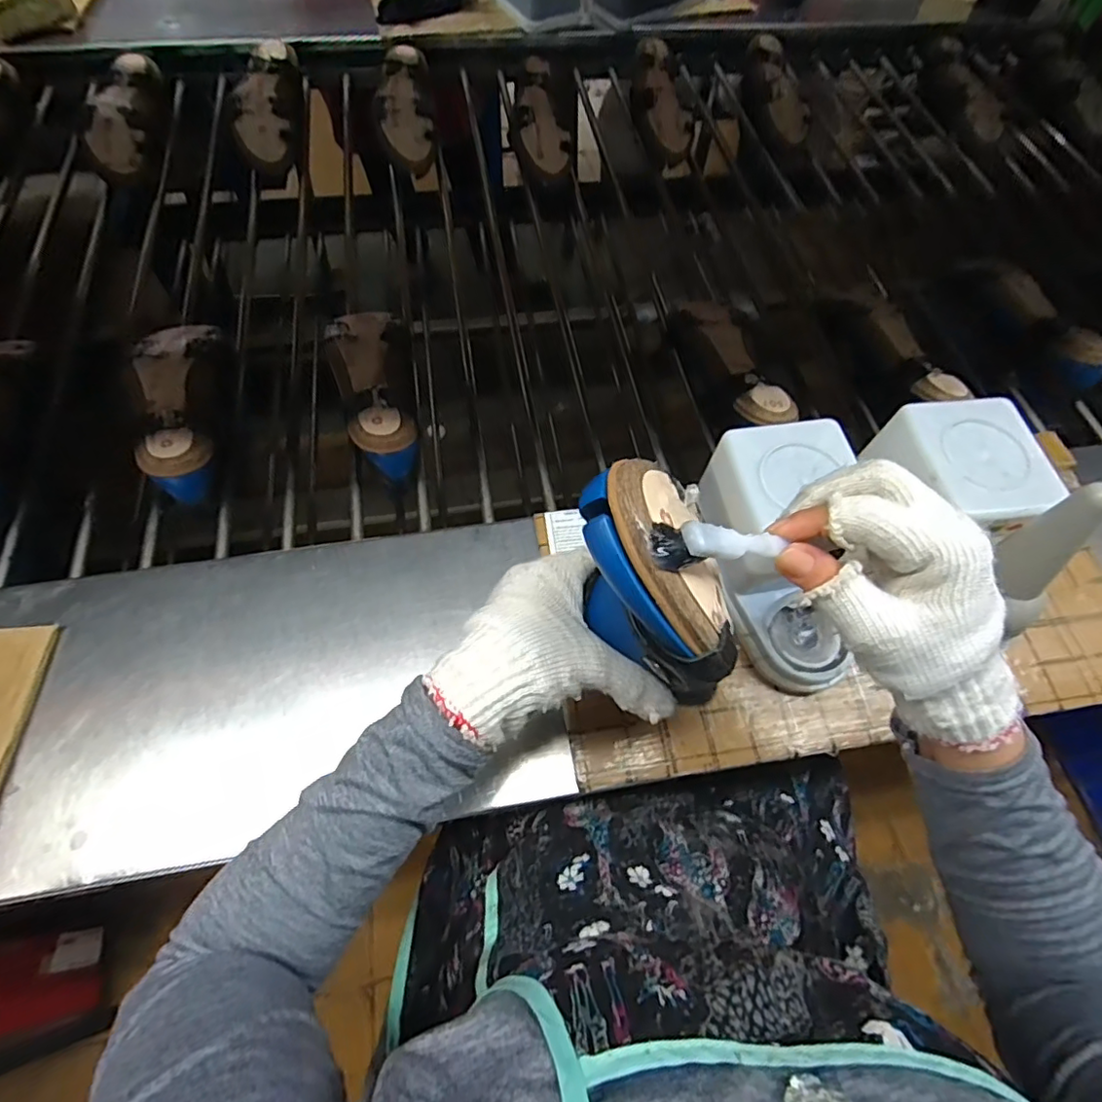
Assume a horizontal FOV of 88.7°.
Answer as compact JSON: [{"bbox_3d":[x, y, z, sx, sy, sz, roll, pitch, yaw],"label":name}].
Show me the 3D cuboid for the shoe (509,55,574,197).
[{"bbox_3d":[-0.018,-0.655,0.863,0.091,0.084,0.230,-2,62,-1],"label":"shoe"}]

